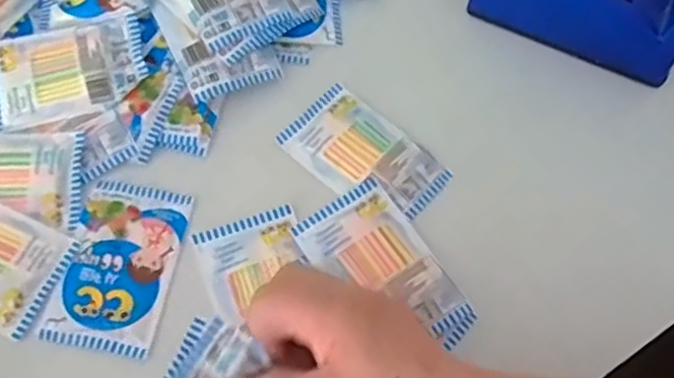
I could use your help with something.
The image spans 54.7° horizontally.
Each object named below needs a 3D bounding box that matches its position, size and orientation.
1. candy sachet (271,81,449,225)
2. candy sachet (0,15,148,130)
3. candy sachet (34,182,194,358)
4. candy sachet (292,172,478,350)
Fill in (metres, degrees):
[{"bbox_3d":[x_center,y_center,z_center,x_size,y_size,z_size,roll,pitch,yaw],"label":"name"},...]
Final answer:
[{"bbox_3d":[0.018,-0.022,0.429,0.101,0.009,0.063,42,69,14],"label":"candy sachet"},{"bbox_3d":[-0.179,-0.077,0.429,0.101,0.013,0.062,-11,66,-9],"label":"candy sachet"},{"bbox_3d":[-0.131,0.044,0.388,0.064,0.004,0.102,11,65,1],"label":"candy sachet"},{"bbox_3d":[0.028,0.049,0.393,0.062,0.011,0.109,-31,71,-16],"label":"candy sachet"}]

